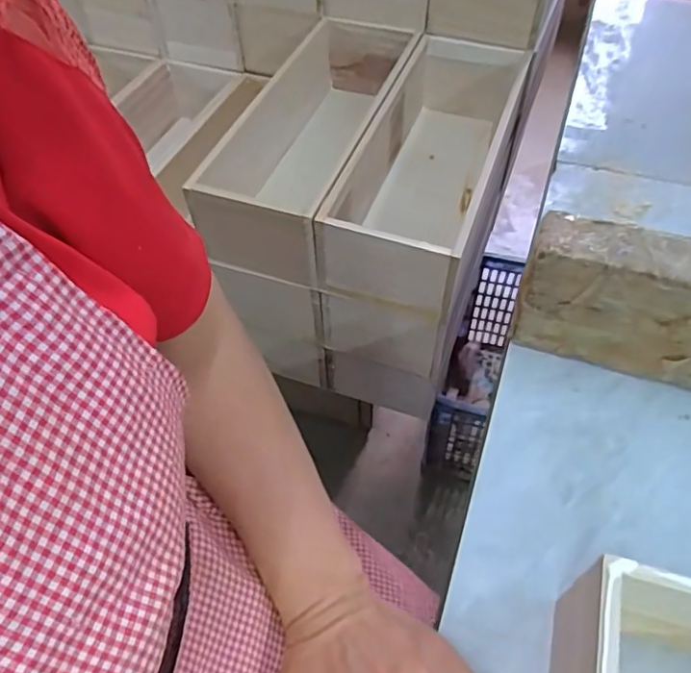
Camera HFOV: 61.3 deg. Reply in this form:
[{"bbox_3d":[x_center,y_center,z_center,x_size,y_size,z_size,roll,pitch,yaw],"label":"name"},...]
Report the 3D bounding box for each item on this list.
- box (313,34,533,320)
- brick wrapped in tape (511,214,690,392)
[{"bbox_3d":[0.085,-0.176,0.613,0.130,0.113,0.343,15,55,13],"label":"box"},{"bbox_3d":[0.224,-0.011,0.389,0.204,0.106,0.039,15,55,13],"label":"brick wrapped in tape"}]

